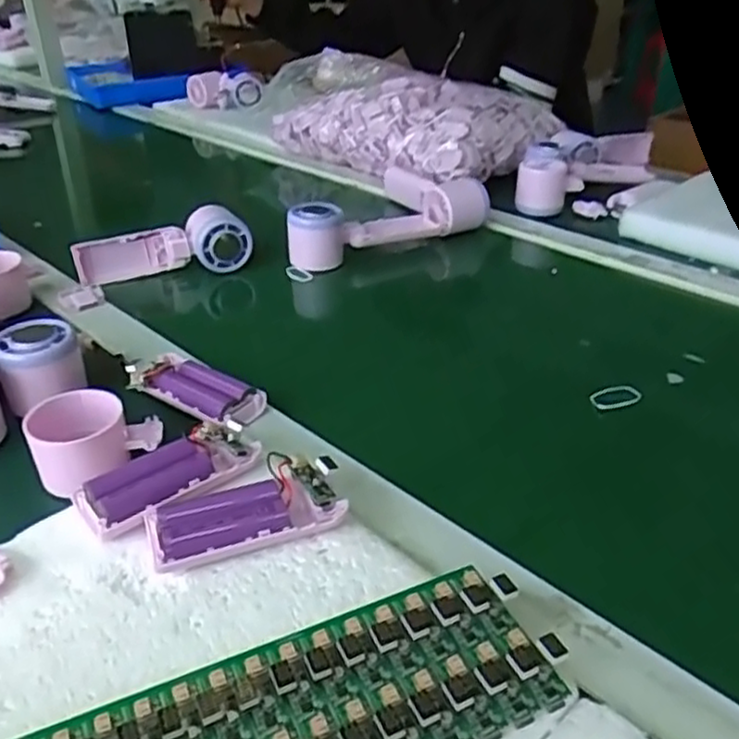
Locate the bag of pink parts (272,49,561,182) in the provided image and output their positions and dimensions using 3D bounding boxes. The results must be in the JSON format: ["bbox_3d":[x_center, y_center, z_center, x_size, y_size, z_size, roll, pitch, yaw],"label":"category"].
[{"bbox_3d":[0.035,-0.360,1.015,0.386,0.103,0.206,26,41,37],"label":"bag of pink parts"}]

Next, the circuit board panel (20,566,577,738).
[{"bbox_3d":[-0.029,0.145,0.302,0.219,0.016,0.081,-15,34,-20],"label":"circuit board panel"}]

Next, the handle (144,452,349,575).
[{"bbox_3d":[-0.067,0.078,0.401,0.104,0.028,0.042,-14,34,-19],"label":"handle"}]

